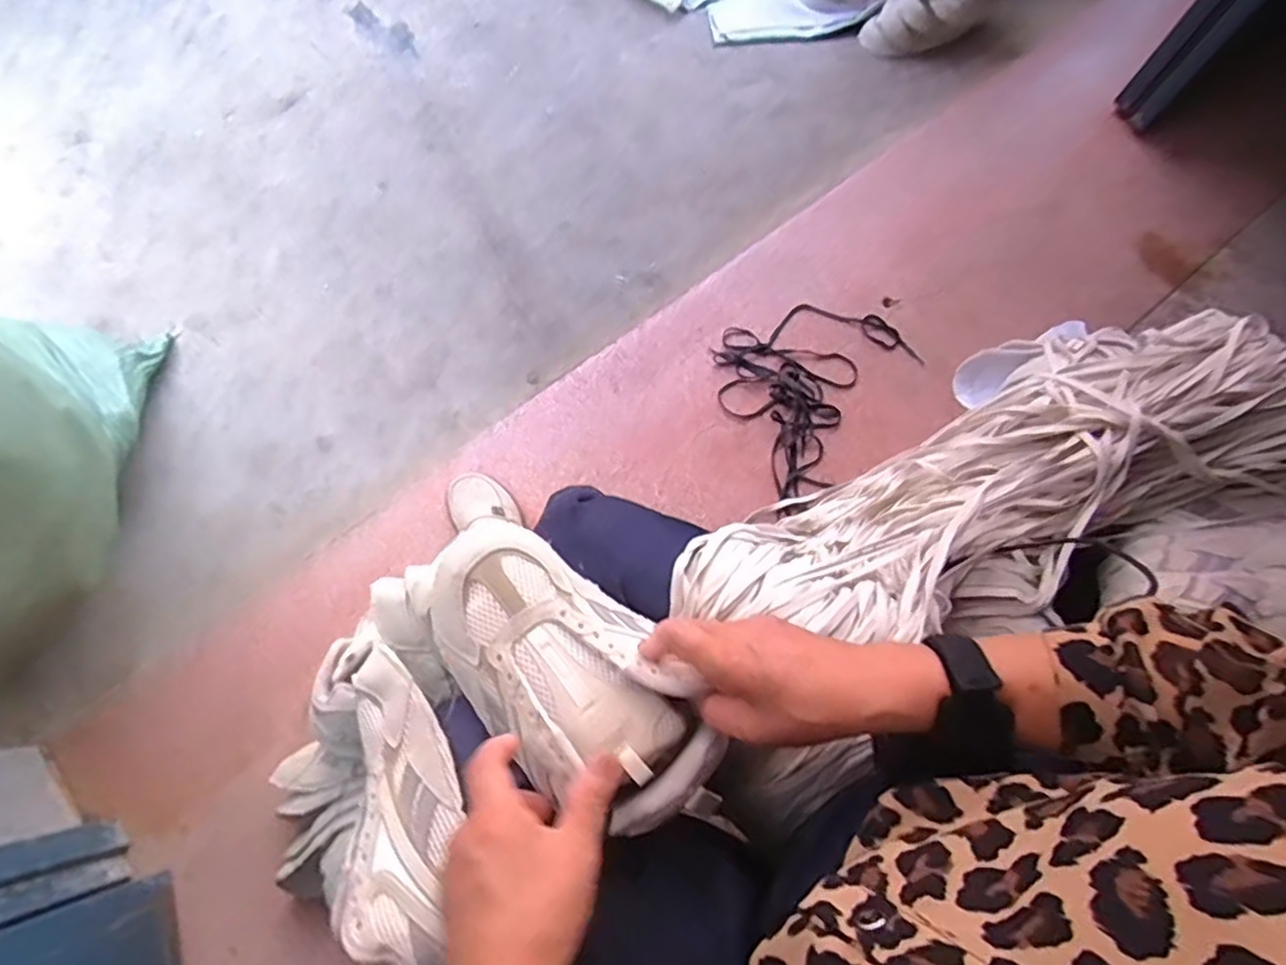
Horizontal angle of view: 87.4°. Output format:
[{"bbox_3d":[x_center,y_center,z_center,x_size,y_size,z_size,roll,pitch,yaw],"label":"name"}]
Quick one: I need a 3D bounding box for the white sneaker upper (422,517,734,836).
[{"bbox_3d":[-0.047,0.118,0.422,0.216,0.063,0.111,41,74,15],"label":"white sneaker upper"}]

